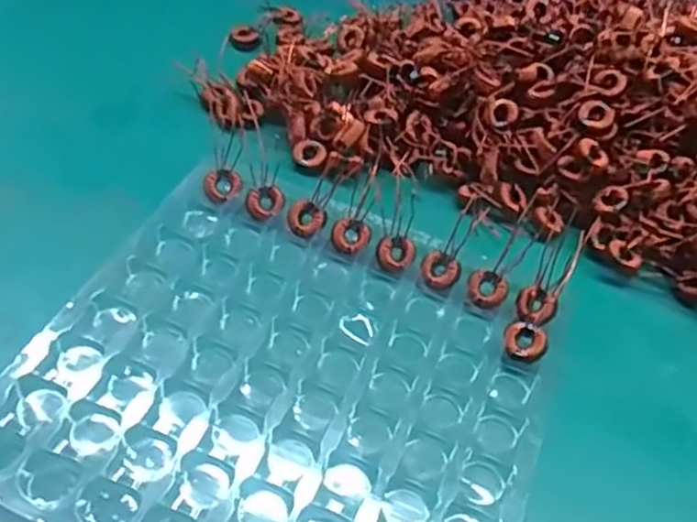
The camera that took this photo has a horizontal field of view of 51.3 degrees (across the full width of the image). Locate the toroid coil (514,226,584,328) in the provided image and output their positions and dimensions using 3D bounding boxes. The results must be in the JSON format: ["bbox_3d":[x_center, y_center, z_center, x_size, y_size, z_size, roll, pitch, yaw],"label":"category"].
[{"bbox_3d":[0.141,0.005,0.500,0.025,0.020,0.100,26,50,13],"label":"toroid coil"}]

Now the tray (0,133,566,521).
[{"bbox_3d":[-0.028,0.064,0.436,0.278,0.024,0.298,21,47,9],"label":"tray"}]

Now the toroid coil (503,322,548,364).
[{"bbox_3d":[0.115,0.051,0.468,0.027,0.007,0.026,20,48,8],"label":"toroid coil"}]

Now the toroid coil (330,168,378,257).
[{"bbox_3d":[0.007,-0.035,0.522,0.026,0.010,0.069,16,73,8],"label":"toroid coil"}]

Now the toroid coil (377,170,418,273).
[{"bbox_3d":[0.037,-0.026,0.516,0.026,0.009,0.073,10,70,3],"label":"toroid coil"}]

